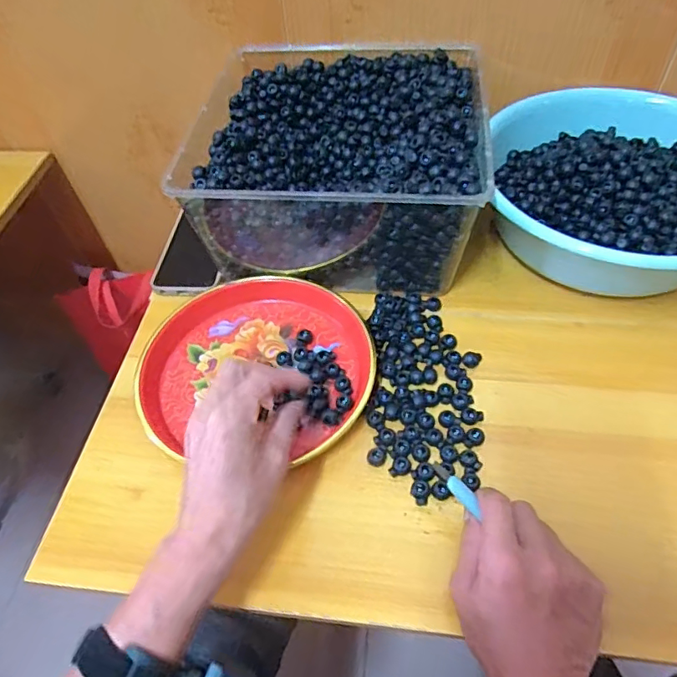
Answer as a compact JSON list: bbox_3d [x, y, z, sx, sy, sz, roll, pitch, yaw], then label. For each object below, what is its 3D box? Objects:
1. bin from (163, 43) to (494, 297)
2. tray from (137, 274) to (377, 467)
[{"bbox_3d":[0.007,-0.190,0.590,0.271,0.151,0.273,4,53,8],"label":"bin"},{"bbox_3d":[-0.077,0.017,0.501,0.214,0.032,0.201,-2,52,3],"label":"tray"}]

